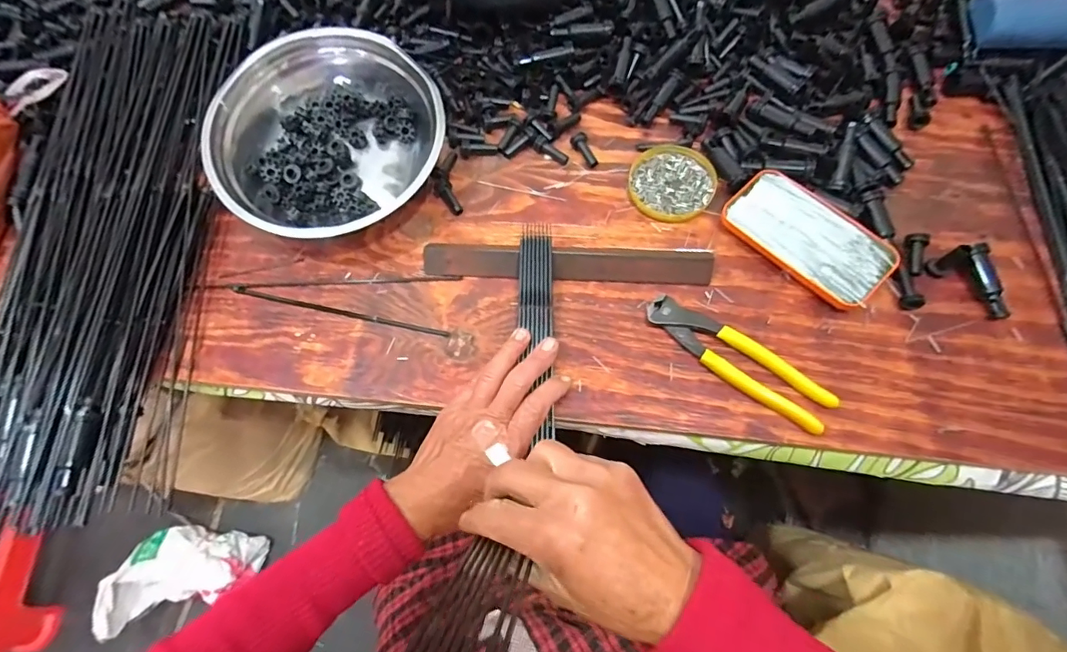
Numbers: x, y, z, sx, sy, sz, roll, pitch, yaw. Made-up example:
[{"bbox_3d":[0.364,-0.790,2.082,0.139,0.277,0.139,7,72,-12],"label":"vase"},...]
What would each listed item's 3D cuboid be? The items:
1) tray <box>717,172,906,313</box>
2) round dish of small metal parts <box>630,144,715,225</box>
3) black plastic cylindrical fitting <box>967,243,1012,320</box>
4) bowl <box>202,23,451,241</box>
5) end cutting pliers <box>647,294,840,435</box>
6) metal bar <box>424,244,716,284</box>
[{"bbox_3d":[0.251,-0.082,0.450,0.074,0.022,0.144,-41,71,-13],"label":"tray"},{"bbox_3d":[0.138,-0.143,0.487,0.081,0.010,0.083,-1,67,2],"label":"round dish of small metal parts"},{"bbox_3d":[0.394,-0.039,0.424,0.018,0.018,0.066,-4,67,1],"label":"black plastic cylindrical fitting"},{"bbox_3d":[-0.198,-0.191,0.483,0.214,0.093,0.195,-1,67,2],"label":"bowl"},{"bbox_3d":[0.171,0.028,0.416,0.164,0.015,0.037,35,73,16],"label":"end cutting pliers"},{"bbox_3d":[0.030,-0.059,0.457,0.264,0.017,0.027,3,67,4],"label":"metal bar"}]

